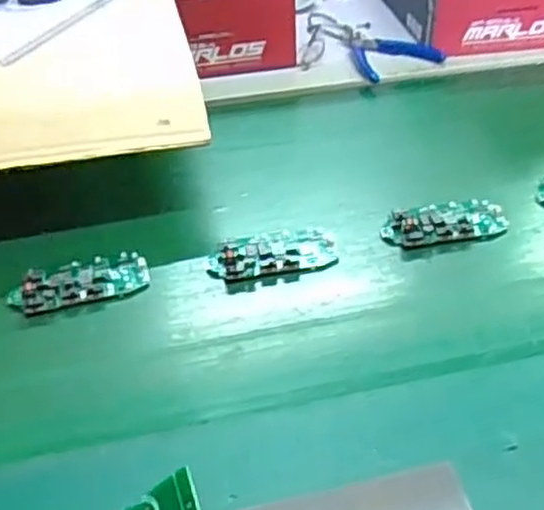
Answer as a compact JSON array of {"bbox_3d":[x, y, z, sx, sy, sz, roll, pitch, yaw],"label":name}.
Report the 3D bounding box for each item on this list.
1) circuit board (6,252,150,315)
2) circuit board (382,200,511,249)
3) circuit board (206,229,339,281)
[{"bbox_3d":[-0.142,0.018,0.542,0.098,0.013,0.044,-12,41,-12],"label":"circuit board"},{"bbox_3d":[0.138,-0.024,0.586,0.097,0.018,0.041,-13,41,-13],"label":"circuit board"},{"bbox_3d":[0.000,-0.001,0.566,0.098,0.016,0.049,-8,40,-8],"label":"circuit board"}]

